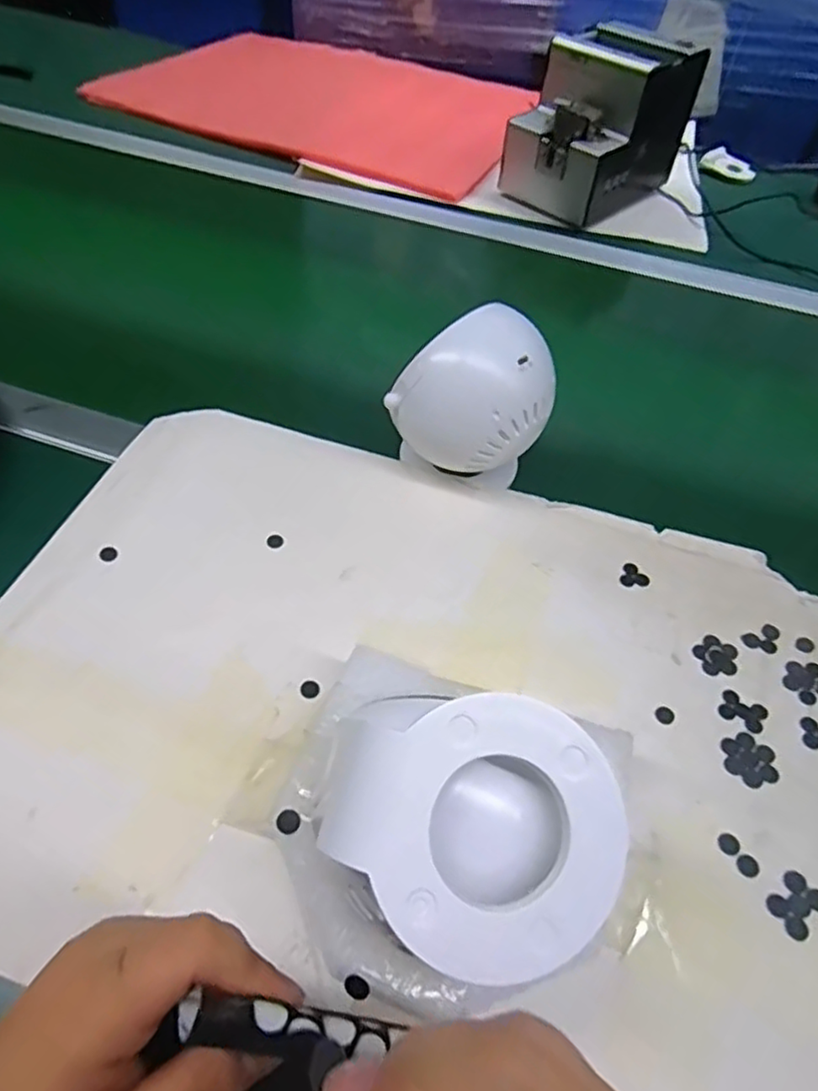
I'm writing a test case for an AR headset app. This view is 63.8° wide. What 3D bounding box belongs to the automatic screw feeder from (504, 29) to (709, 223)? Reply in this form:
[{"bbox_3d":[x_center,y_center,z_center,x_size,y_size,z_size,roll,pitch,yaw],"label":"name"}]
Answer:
[{"bbox_3d":[0.216,-0.475,0.747,0.134,0.145,0.183,36,57,21],"label":"automatic screw feeder"}]

